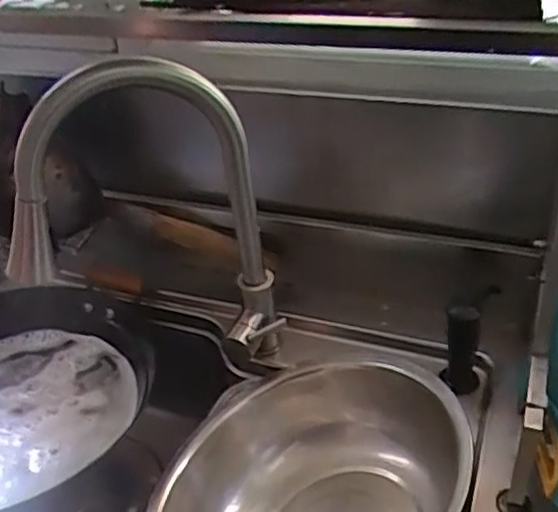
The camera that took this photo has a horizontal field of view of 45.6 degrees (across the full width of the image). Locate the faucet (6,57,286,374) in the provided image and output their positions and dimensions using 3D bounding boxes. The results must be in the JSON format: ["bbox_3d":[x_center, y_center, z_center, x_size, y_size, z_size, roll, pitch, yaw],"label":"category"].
[{"bbox_3d":[-0.147,-0.010,0.732,0.273,0.399,0.096,-11,37,-6],"label":"faucet"}]

